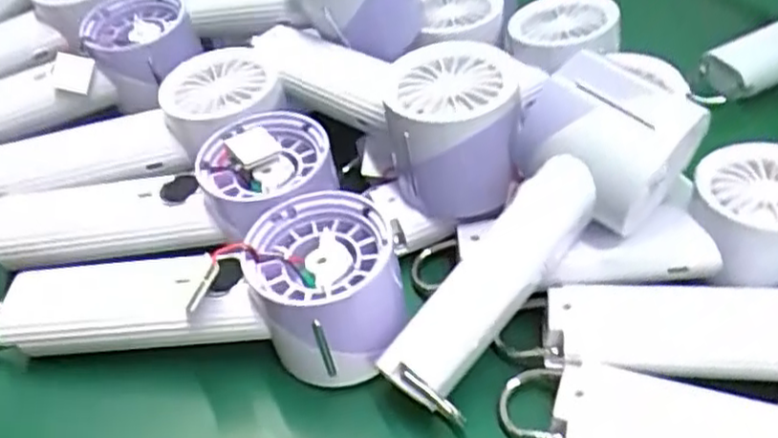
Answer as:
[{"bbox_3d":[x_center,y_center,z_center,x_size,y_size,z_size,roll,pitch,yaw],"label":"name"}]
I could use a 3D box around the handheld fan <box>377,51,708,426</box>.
[{"bbox_3d":[0.058,0.005,0.302,0.065,0.055,0.168,37,82,31],"label":"handheld fan"}]

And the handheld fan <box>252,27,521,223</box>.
[{"bbox_3d":[0.006,-0.055,0.356,0.143,0.064,0.067,31,52,27],"label":"handheld fan"}]

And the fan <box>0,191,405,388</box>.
[{"bbox_3d":[-0.087,0.037,0.317,0.193,0.062,0.063,-6,44,12],"label":"fan"}]

